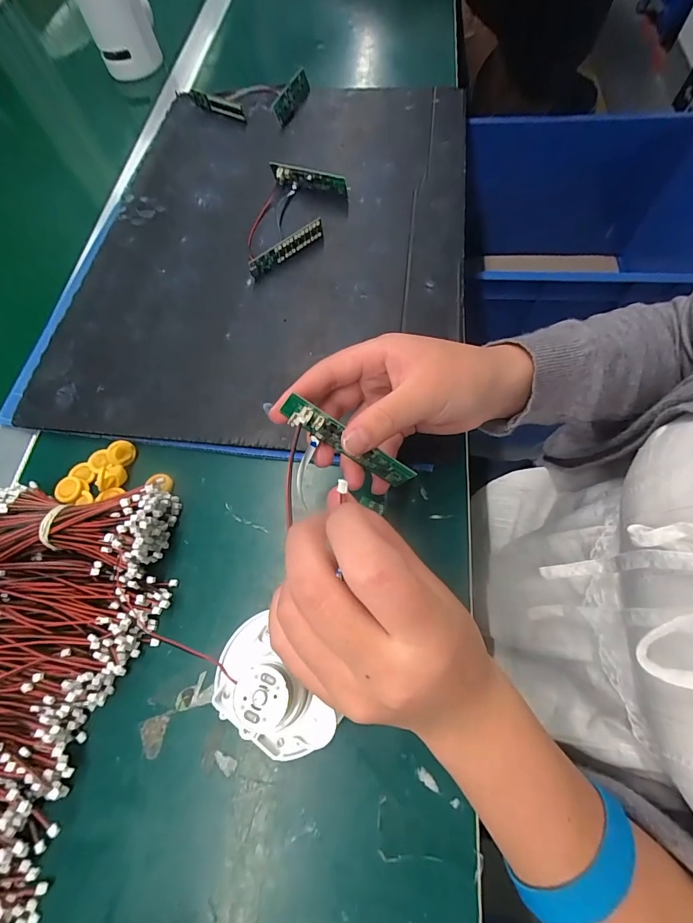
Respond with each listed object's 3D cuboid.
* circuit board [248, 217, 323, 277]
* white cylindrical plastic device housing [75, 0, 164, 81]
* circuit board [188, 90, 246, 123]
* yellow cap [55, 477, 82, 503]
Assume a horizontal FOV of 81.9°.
[{"bbox_3d":[-0.055,-0.198,0.370,0.082,0.020,0.006,-38,67,-15],"label":"circuit board"},{"bbox_3d":[-0.280,-0.548,0.493,0.080,0.088,0.069,-23,64,-9],"label":"white cylindrical plastic device housing"},{"bbox_3d":[-0.152,-0.418,0.467,0.086,0.014,0.013,31,69,18],"label":"circuit board"},{"bbox_3d":[-0.208,0.021,0.299,0.018,0.006,0.019,-1,63,3],"label":"yellow cap"}]

